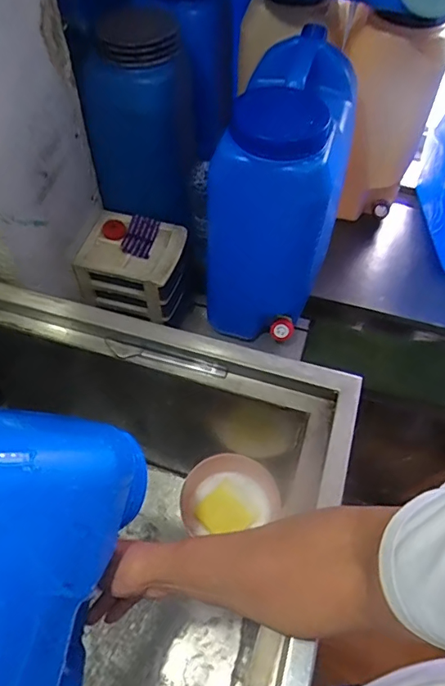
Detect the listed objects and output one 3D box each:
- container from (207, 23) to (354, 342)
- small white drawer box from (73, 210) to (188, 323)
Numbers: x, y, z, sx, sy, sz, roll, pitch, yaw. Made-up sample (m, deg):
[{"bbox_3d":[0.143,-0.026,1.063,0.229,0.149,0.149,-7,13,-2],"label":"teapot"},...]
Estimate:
[{"bbox_3d":[0.094,-0.232,0.815,0.176,0.403,0.281,16,57,10],"label":"container"},{"bbox_3d":[-0.152,-0.136,0.896,0.170,0.109,0.139,14,56,8],"label":"small white drawer box"}]

